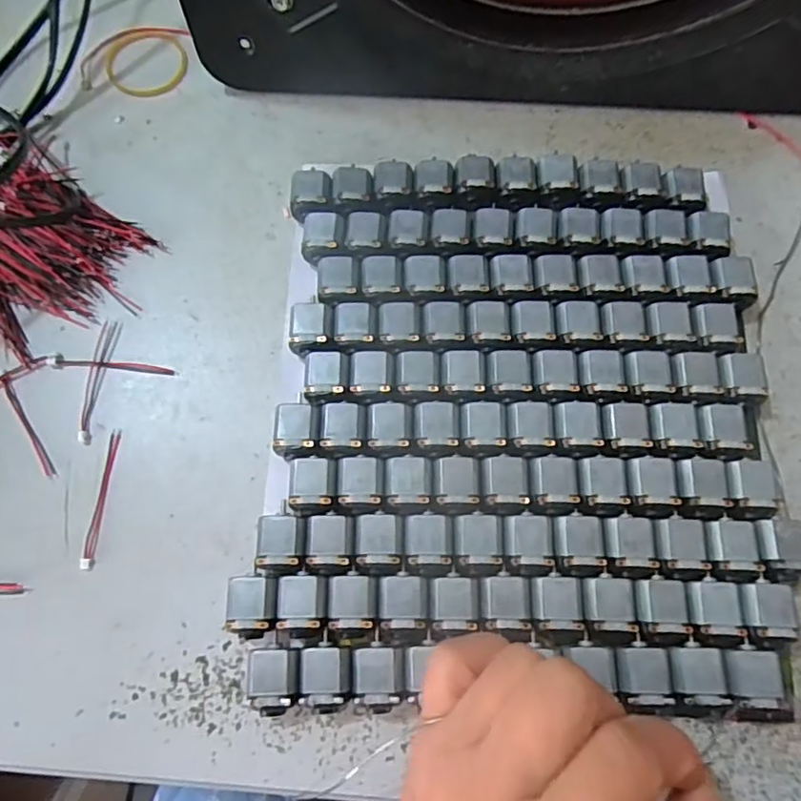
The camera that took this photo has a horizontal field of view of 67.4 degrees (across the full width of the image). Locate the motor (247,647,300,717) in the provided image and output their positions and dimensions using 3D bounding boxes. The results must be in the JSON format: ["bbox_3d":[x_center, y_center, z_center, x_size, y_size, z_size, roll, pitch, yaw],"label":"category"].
[{"bbox_3d":[-0.047,0.106,0.228,0.018,0.017,0.023,-4,73,1],"label":"motor"}]

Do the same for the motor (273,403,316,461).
[{"bbox_3d":[-0.045,0.013,0.258,0.017,0.016,0.025,-8,73,0],"label":"motor"}]

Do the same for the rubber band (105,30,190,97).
[{"bbox_3d":[-0.140,-0.186,0.329,0.046,0.004,0.044,-1,73,2],"label":"rubber band"}]

